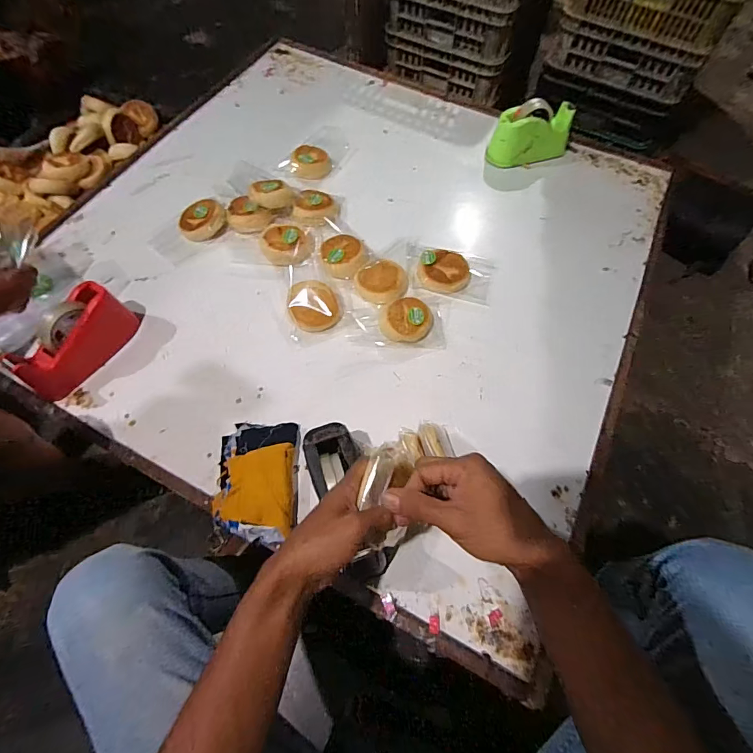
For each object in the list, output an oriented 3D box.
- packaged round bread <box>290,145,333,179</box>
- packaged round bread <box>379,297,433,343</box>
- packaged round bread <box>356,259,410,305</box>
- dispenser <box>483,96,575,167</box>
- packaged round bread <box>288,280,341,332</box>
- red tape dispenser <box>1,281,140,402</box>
[{"bbox_3d":[-0.157,-0.510,0.983,0.096,0.034,0.093,1,62,-1],"label":"packaged round bread"},{"bbox_3d":[0.057,-0.107,0.770,0.099,0.036,0.089,6,62,1],"label":"packaged round bread"},{"bbox_3d":[0.009,-0.183,0.810,0.086,0.042,0.093,1,62,-1],"label":"packaged round bread"},{"bbox_3d":[0.379,-0.591,1.002,0.204,0.106,0.076,-16,63,-10],"label":"dispenser"},{"bbox_3d":[-0.119,-0.134,0.788,0.090,0.034,0.099,1,62,-1],"label":"packaged round bread"},{"bbox_3d":[-0.519,-0.059,0.717,0.066,0.101,0.203,31,65,14],"label":"red tape dispenser"}]

